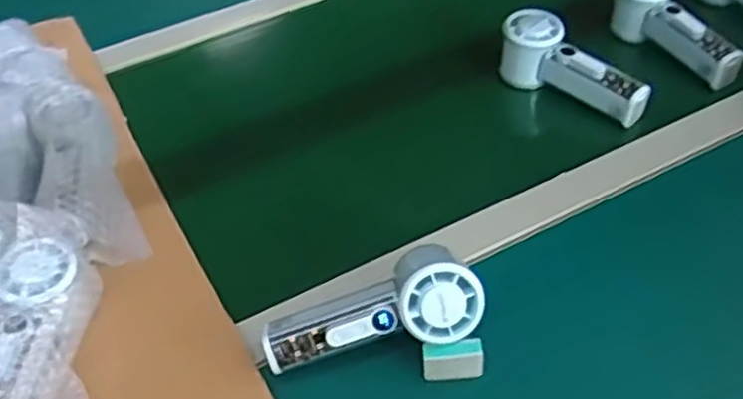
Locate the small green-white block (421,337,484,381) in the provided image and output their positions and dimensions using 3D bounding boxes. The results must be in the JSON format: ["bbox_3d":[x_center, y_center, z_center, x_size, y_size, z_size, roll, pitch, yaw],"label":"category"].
[{"bbox_3d":[0.056,0.111,0.527,0.040,0.024,0.016,-5,45,1],"label":"small green-white block"}]

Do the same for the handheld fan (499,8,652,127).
[{"bbox_3d":[0.193,-0.124,0.732,0.045,0.061,0.152,-32,50,-23],"label":"handheld fan"}]

